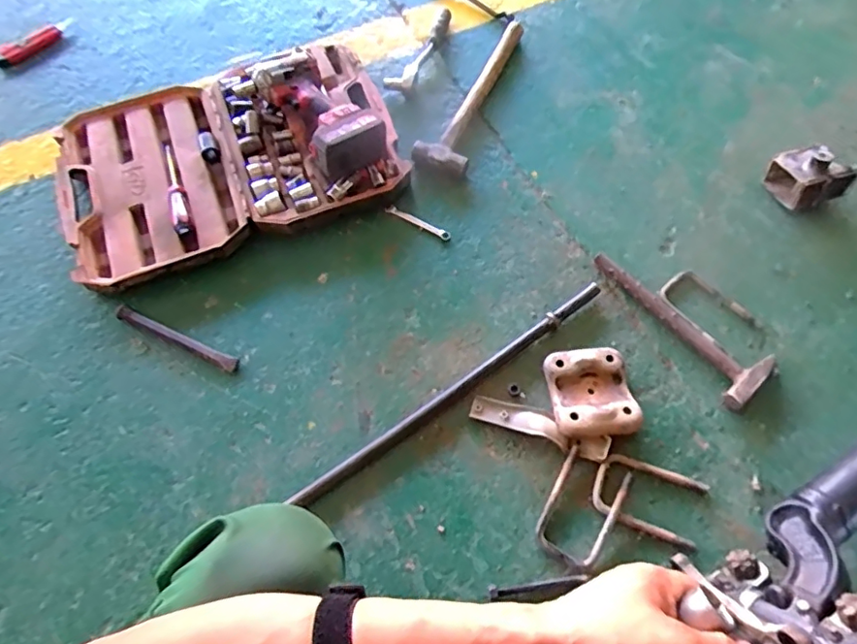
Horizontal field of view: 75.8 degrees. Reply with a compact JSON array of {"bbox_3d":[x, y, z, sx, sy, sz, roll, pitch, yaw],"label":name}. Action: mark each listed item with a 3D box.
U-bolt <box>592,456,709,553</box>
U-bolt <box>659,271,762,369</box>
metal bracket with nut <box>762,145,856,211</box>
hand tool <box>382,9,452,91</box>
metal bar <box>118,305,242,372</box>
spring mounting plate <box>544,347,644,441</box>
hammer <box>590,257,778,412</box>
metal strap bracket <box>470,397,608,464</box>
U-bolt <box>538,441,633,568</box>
[{"bbox_3d":[0.301,0.239,0.752,0.142,0.017,0.094,20,68,12],"label":"U-bolt"},{"bbox_3d":[0.446,-0.014,0.864,0.094,0.017,0.164,-40,70,-14],"label":"U-bolt"},{"bbox_3d":[0.652,-0.251,0.938,0.099,0.078,0.103,-21,66,-7],"label":"metal bracket with nut"},{"bbox_3d":[-0.013,-0.558,1.137,0.047,0.025,0.237,27,70,14],"label":"hand tool"},{"bbox_3d":[-0.397,0.027,0.873,0.225,0.028,0.022,23,69,13],"label":"metal bar"},{"bbox_3d":[0.241,0.104,0.814,0.118,0.033,0.135,-7,65,0],"label":"spring mounting plate"},{"bbox_3d":[0.403,-0.010,0.867,0.100,0.031,0.302,-33,68,-12],"label":"hammer"},{"bbox_3d":[0.162,0.151,0.803,0.199,0.018,0.044,19,68,11],"label":"metal strap bracket"},{"bbox_3d":[0.210,0.254,0.750,0.088,0.014,0.145,27,70,14],"label":"U-bolt"}]

